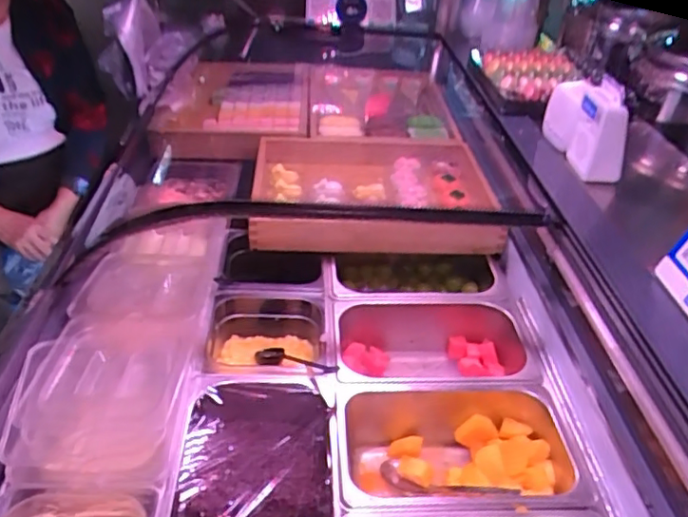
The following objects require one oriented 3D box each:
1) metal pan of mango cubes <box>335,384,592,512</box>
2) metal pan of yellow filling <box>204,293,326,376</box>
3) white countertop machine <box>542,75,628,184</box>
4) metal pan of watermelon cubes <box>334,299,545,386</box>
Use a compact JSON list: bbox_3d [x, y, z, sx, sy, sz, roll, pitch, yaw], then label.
[{"bbox_3d":[0.123,0.232,0.676,0.257,0.089,0.166,2,36,-5],"label":"metal pan of mango cubes"},{"bbox_3d":[-0.099,0.123,0.804,0.147,0.084,0.153,0,36,-6],"label":"metal pan of yellow filling"},{"bbox_3d":[0.352,-0.202,0.877,0.052,0.115,0.189,0,36,-7],"label":"white countertop machine"},{"bbox_3d":[0.116,0.138,0.817,0.257,0.098,0.169,-1,36,-8],"label":"metal pan of watermelon cubes"}]

